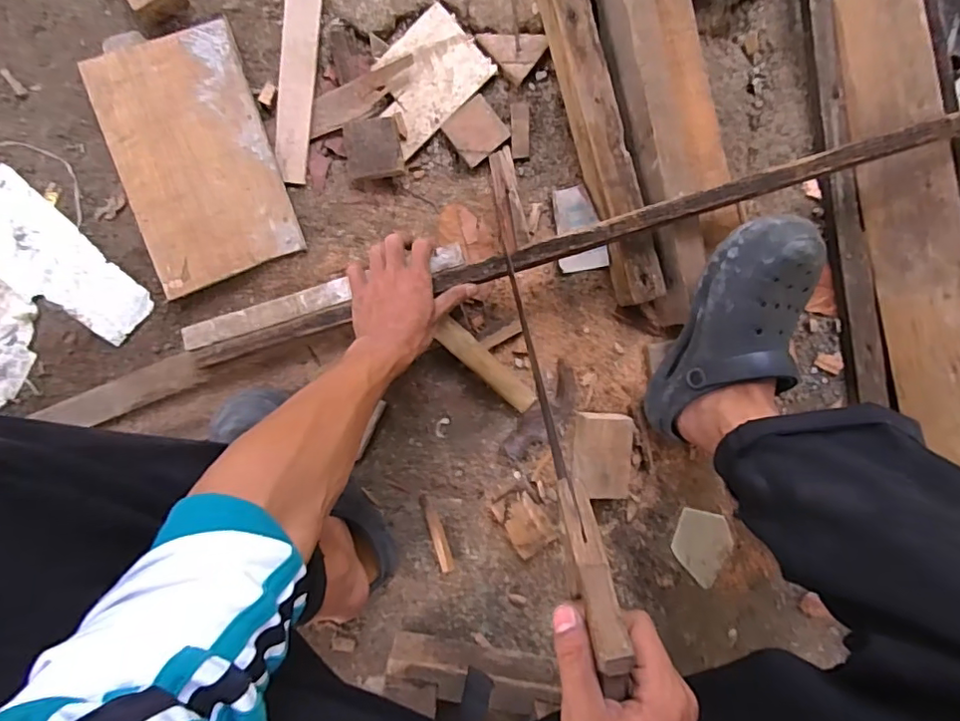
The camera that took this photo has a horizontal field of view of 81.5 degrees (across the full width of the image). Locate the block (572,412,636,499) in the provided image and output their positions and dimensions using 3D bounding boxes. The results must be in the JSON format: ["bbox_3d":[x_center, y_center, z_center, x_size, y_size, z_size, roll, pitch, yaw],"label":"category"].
[{"bbox_3d":[0.148,0.113,0.672,0.068,0.045,0.103,5,95,-4],"label":"block"}]

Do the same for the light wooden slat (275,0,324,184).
[{"bbox_3d":[-0.197,-0.422,0.627,0.042,0.013,0.427,6,95,-4],"label":"light wooden slat"}]

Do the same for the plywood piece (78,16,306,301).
[{"bbox_3d":[-0.321,-0.226,0.632,0.168,0.015,0.261,-18,96,-1],"label":"plywood piece"}]

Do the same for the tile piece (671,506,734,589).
[{"bbox_3d":[0.281,0.239,0.711,0.072,0.010,0.093,16,94,-4],"label":"tile piece"}]

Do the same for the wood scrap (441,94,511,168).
[{"bbox_3d":[-0.004,-0.272,0.659,0.061,0.012,0.060,-39,96,1],"label":"wood scrap"}]

